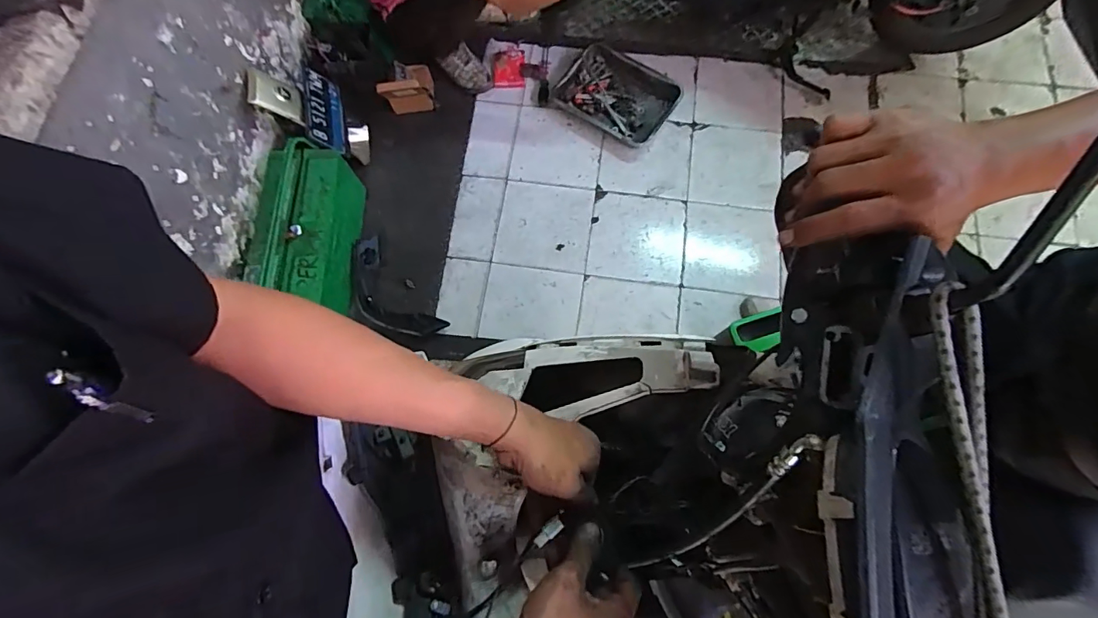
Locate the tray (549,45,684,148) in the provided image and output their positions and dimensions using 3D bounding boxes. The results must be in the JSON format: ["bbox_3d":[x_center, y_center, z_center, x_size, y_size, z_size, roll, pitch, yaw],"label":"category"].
[{"bbox_3d":[0.230,-0.741,1.601,0.390,0.068,0.272,30,77,10],"label":"tray"}]

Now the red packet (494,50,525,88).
[{"bbox_3d":[-0.141,-0.860,1.667,0.106,0.013,0.165,-3,74,1],"label":"red packet"}]

